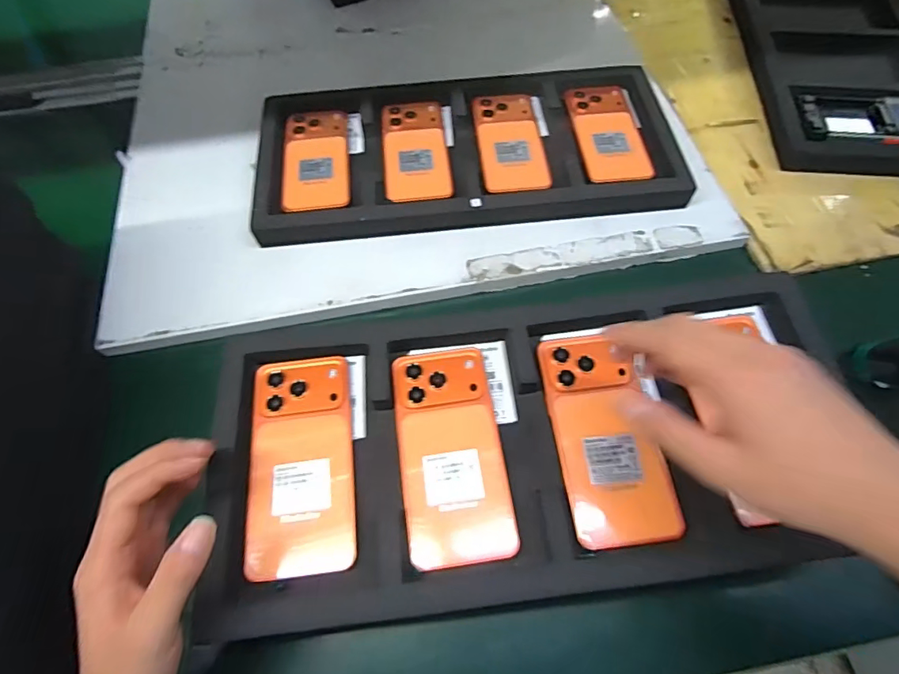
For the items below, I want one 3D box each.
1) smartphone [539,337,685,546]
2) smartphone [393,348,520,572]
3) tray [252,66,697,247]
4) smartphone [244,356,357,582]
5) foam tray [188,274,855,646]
[{"bbox_3d":[0.117,0.073,0.376,0.075,0.017,0.158,-9,65,-6],"label":"smartphone"},{"bbox_3d":[0.001,0.085,0.375,0.077,0.005,0.161,-8,64,-3],"label":"smartphone"},{"bbox_3d":[0.020,-0.229,0.577,0.476,0.029,0.233,-7,64,-2],"label":"tray"},{"bbox_3d":[-0.113,0.093,0.375,0.075,0.007,0.161,-6,64,-4],"label":"smartphone"},{"bbox_3d":[0.066,0.078,0.374,0.473,0.046,0.226,-5,57,-3],"label":"foam tray"}]

